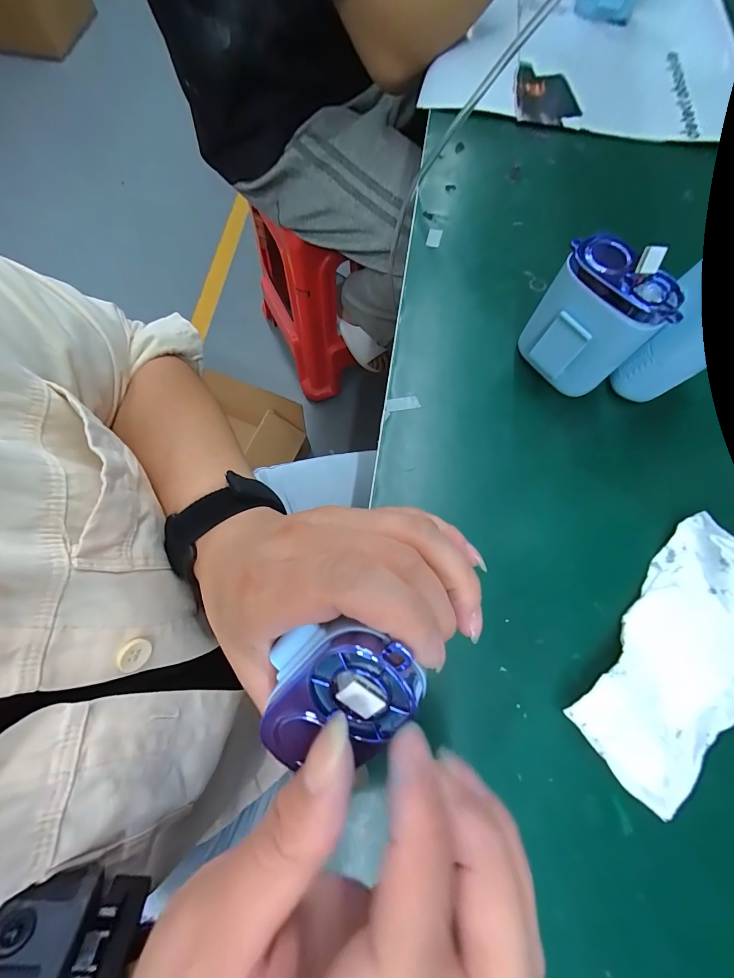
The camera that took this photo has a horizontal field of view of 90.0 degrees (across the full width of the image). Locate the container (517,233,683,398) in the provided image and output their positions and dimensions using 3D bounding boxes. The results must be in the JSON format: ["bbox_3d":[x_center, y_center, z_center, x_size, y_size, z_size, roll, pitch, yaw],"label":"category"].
[{"bbox_3d":[0.142,-0.104,0.243,0.040,0.092,0.069,-40,78,-12],"label":"container"}]

